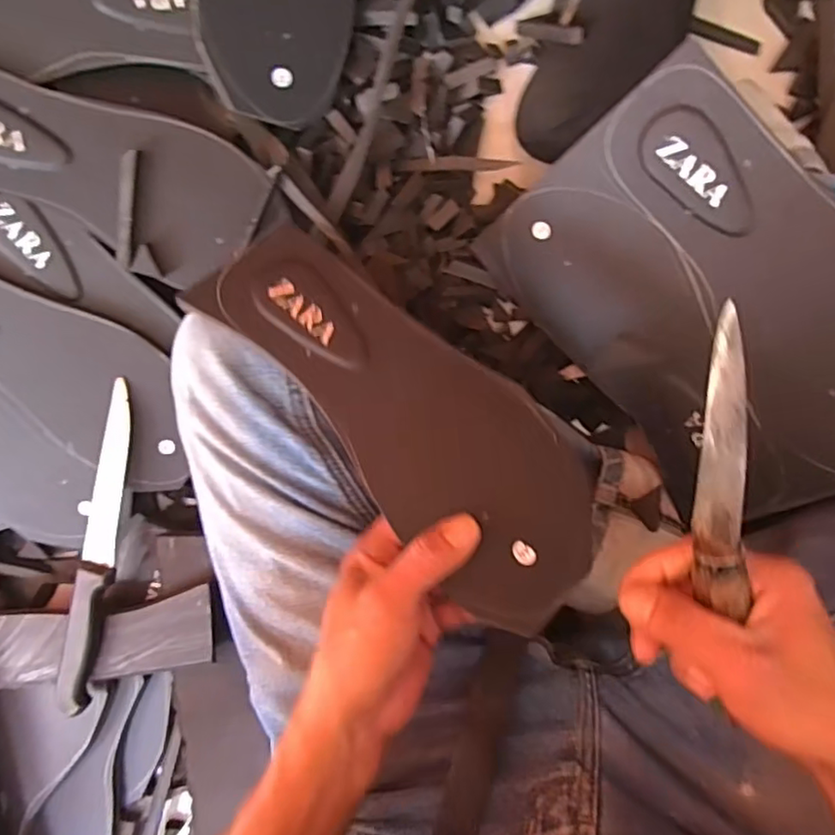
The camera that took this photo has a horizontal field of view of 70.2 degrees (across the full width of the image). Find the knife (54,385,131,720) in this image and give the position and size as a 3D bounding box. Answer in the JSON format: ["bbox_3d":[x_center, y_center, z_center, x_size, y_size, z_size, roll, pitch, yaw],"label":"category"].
[{"bbox_3d":[-0.239,0.100,0.446,0.025,0.021,0.253,13,96,4],"label":"knife"}]

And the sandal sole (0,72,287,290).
[{"bbox_3d":[-0.229,-0.156,0.386,0.260,0.021,0.099,11,113,-13],"label":"sandal sole"}]

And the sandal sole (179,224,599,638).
[{"bbox_3d":[-0.004,-0.009,0.321,0.098,0.013,0.249,-41,79,-13],"label":"sandal sole"}]

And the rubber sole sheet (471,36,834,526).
[{"bbox_3d":[0.176,-0.061,0.362,0.261,0.009,0.174,53,132,2],"label":"rubber sole sheet"}]

